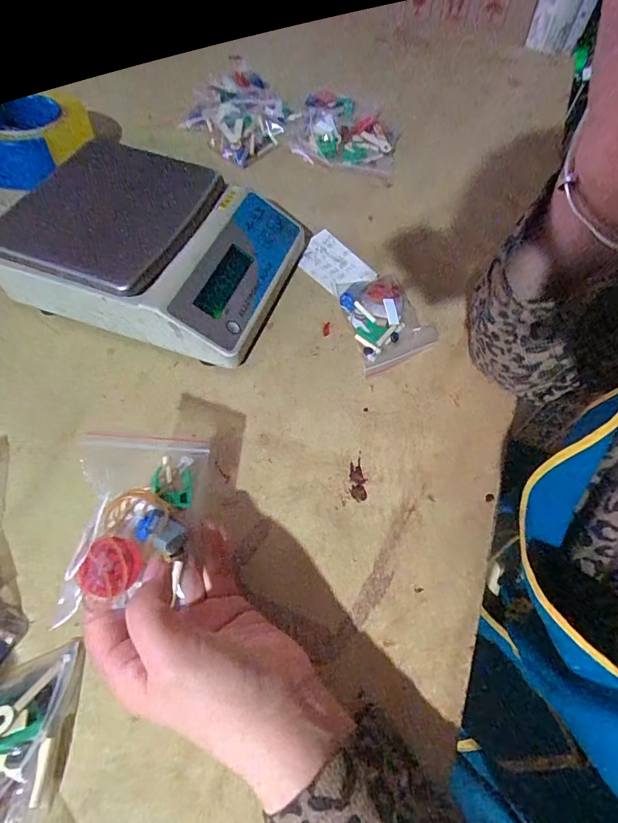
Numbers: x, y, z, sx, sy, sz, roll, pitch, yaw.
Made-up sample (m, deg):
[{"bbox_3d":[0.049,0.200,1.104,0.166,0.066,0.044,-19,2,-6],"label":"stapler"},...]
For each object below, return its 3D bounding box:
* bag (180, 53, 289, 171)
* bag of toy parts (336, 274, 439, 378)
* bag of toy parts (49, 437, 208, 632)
[{"bbox_3d":[-0.096,-0.421,0.614,0.110,0.070,0.150,27,61,13],"label":"bag"},{"bbox_3d":[0.078,-0.095,0.436,0.081,0.024,0.114,-13,60,-11],"label":"bag of toy parts"},{"bbox_3d":[-0.103,0.063,0.270,0.071,0.034,0.103,-2,59,-5],"label":"bag of toy parts"}]

